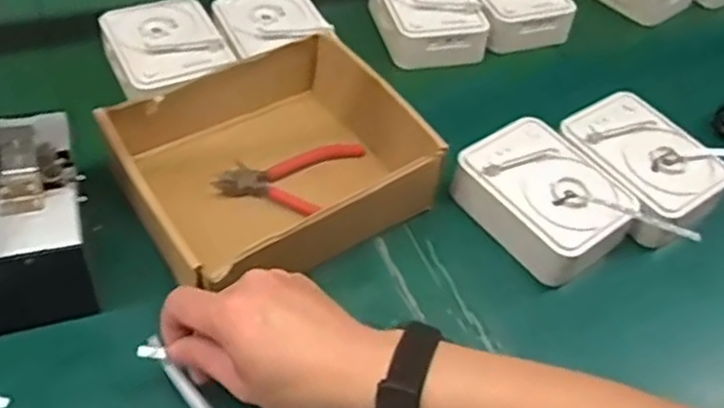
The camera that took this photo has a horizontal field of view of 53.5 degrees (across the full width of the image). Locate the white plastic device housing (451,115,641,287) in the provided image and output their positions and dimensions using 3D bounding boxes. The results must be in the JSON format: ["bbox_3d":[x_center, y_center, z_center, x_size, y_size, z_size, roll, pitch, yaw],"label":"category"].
[{"bbox_3d":[0.150,-0.004,0.592,0.097,0.056,0.135,-29,57,-28],"label":"white plastic device housing"}]

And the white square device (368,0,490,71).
[{"bbox_3d":[0.069,-0.202,0.766,0.101,0.041,0.129,-12,50,-17],"label":"white square device"}]

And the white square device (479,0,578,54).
[{"bbox_3d":[0.165,-0.229,0.795,0.101,0.045,0.130,-10,50,-15],"label":"white square device"}]

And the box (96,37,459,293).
[{"bbox_3d":[-0.073,-0.030,0.569,0.218,0.085,0.190,-28,56,-28],"label":"box"}]

